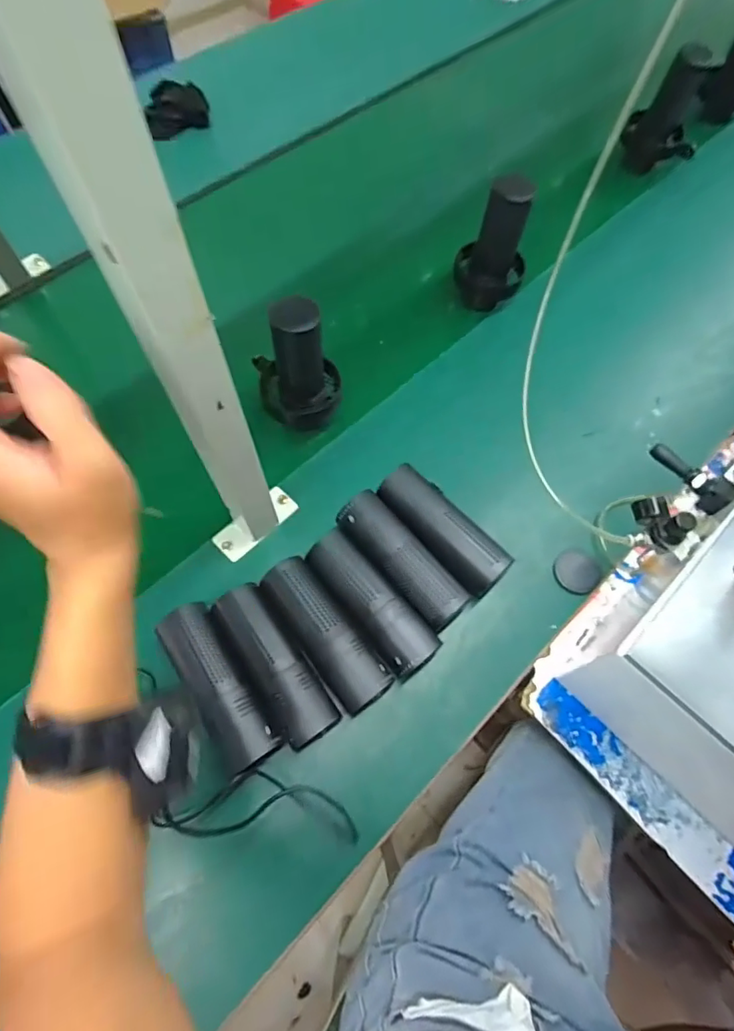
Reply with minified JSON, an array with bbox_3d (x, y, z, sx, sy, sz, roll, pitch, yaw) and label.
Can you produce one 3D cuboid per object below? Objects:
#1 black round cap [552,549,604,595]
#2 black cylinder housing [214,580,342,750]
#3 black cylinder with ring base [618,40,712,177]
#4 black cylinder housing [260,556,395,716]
[{"bbox_3d":[0.239,0.064,0.596,0.059,0.016,0.051,-33,72,-15],"label":"black round cap"},{"bbox_3d":[-0.091,0.147,0.520,0.056,0.046,0.162,-32,70,-16],"label":"black cylinder housing"},{"bbox_3d":[0.485,-0.644,0.837,0.116,0.181,0.112,24,66,9],"label":"black cylinder with ring base"},{"bbox_3d":[-0.041,0.118,0.531,0.056,0.057,0.163,-35,71,-17],"label":"black cylinder housing"}]

